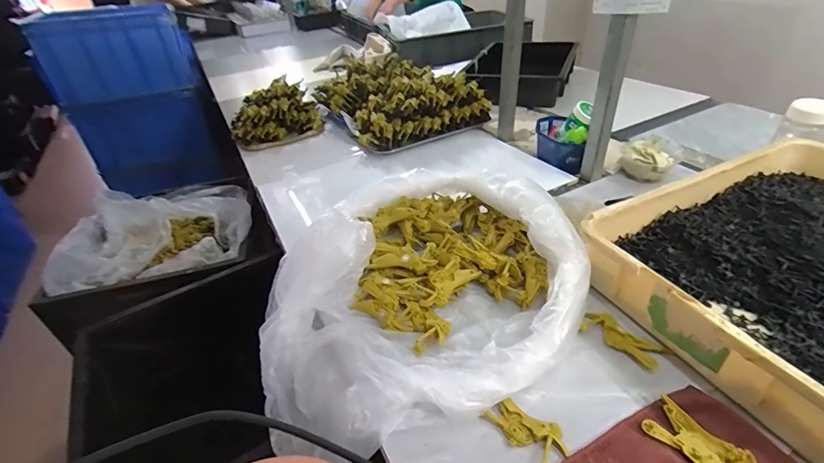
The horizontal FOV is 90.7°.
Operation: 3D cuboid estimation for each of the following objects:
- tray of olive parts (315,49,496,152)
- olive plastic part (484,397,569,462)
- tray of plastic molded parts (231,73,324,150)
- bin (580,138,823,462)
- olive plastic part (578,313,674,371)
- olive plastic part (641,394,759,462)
[{"bbox_3d":[-0.041,-0.383,1.177,0.362,0.143,0.422,-21,38,-20],"label":"tray of olive parts"},{"bbox_3d":[0.124,0.212,0.436,0.084,0.014,0.042,26,46,37],"label":"olive plastic part"},{"bbox_3d":[-0.395,-0.330,1.180,0.249,0.152,0.165,-21,38,-20],"label":"tray of plastic molded parts"},{"bbox_3d":[0.529,0.036,0.537,0.503,0.091,0.347,-19,38,-18],"label":"bin"},{"bbox_3d":[0.265,0.134,0.513,0.043,0.011,0.095,-33,44,-32],"label":"olive plastic part"},{"bbox_3d":[0.286,0.214,0.401,0.051,0.008,0.102,-24,39,-23],"label":"olive plastic part"}]

